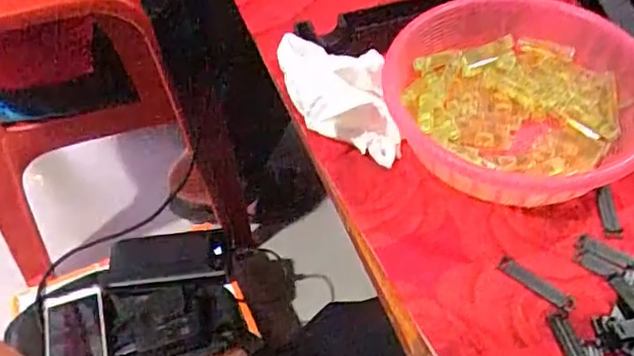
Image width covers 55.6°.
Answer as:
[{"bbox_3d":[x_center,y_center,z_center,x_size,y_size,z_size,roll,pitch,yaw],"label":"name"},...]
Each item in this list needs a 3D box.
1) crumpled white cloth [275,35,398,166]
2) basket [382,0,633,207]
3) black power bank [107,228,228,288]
[{"bbox_3d":[0.016,-0.051,0.400,0.069,0.066,0.071,-10,53,-4],"label":"crumpled white cloth"},{"bbox_3d":[0.142,-0.051,0.405,0.176,0.047,0.164,-2,52,2],"label":"basket"},{"bbox_3d":[-0.192,0.104,0.769,0.152,0.023,0.071,-2,52,3],"label":"black power bank"}]

